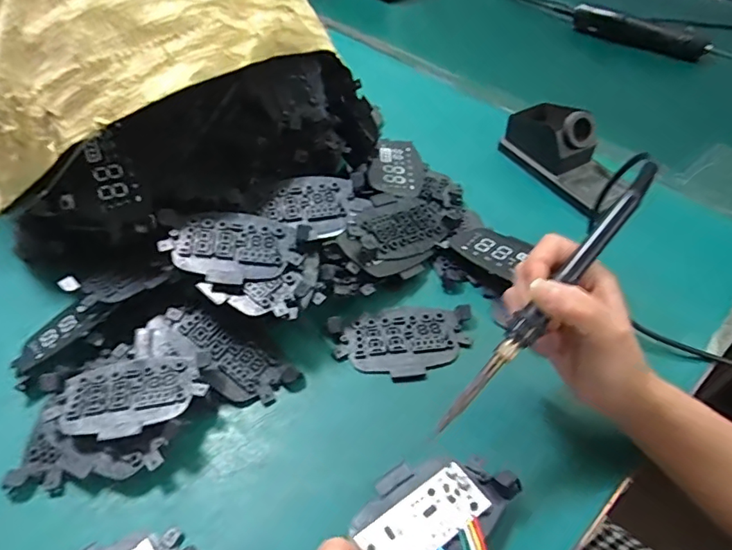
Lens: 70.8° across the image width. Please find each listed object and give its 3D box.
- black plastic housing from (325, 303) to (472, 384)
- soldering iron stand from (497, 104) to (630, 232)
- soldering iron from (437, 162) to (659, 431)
[{"bbox_3d":[0.032,0.054,0.432,0.118,0.009,0.068,-9,49,-5],"label":"black plastic housing"},{"bbox_3d":[0.221,-0.136,0.558,0.065,0.070,0.158,-24,52,-18],"label":"soldering iron stand"},{"bbox_3d":[0.115,0.012,0.317,0.016,0.014,0.205,38,85,30],"label":"soldering iron"}]

